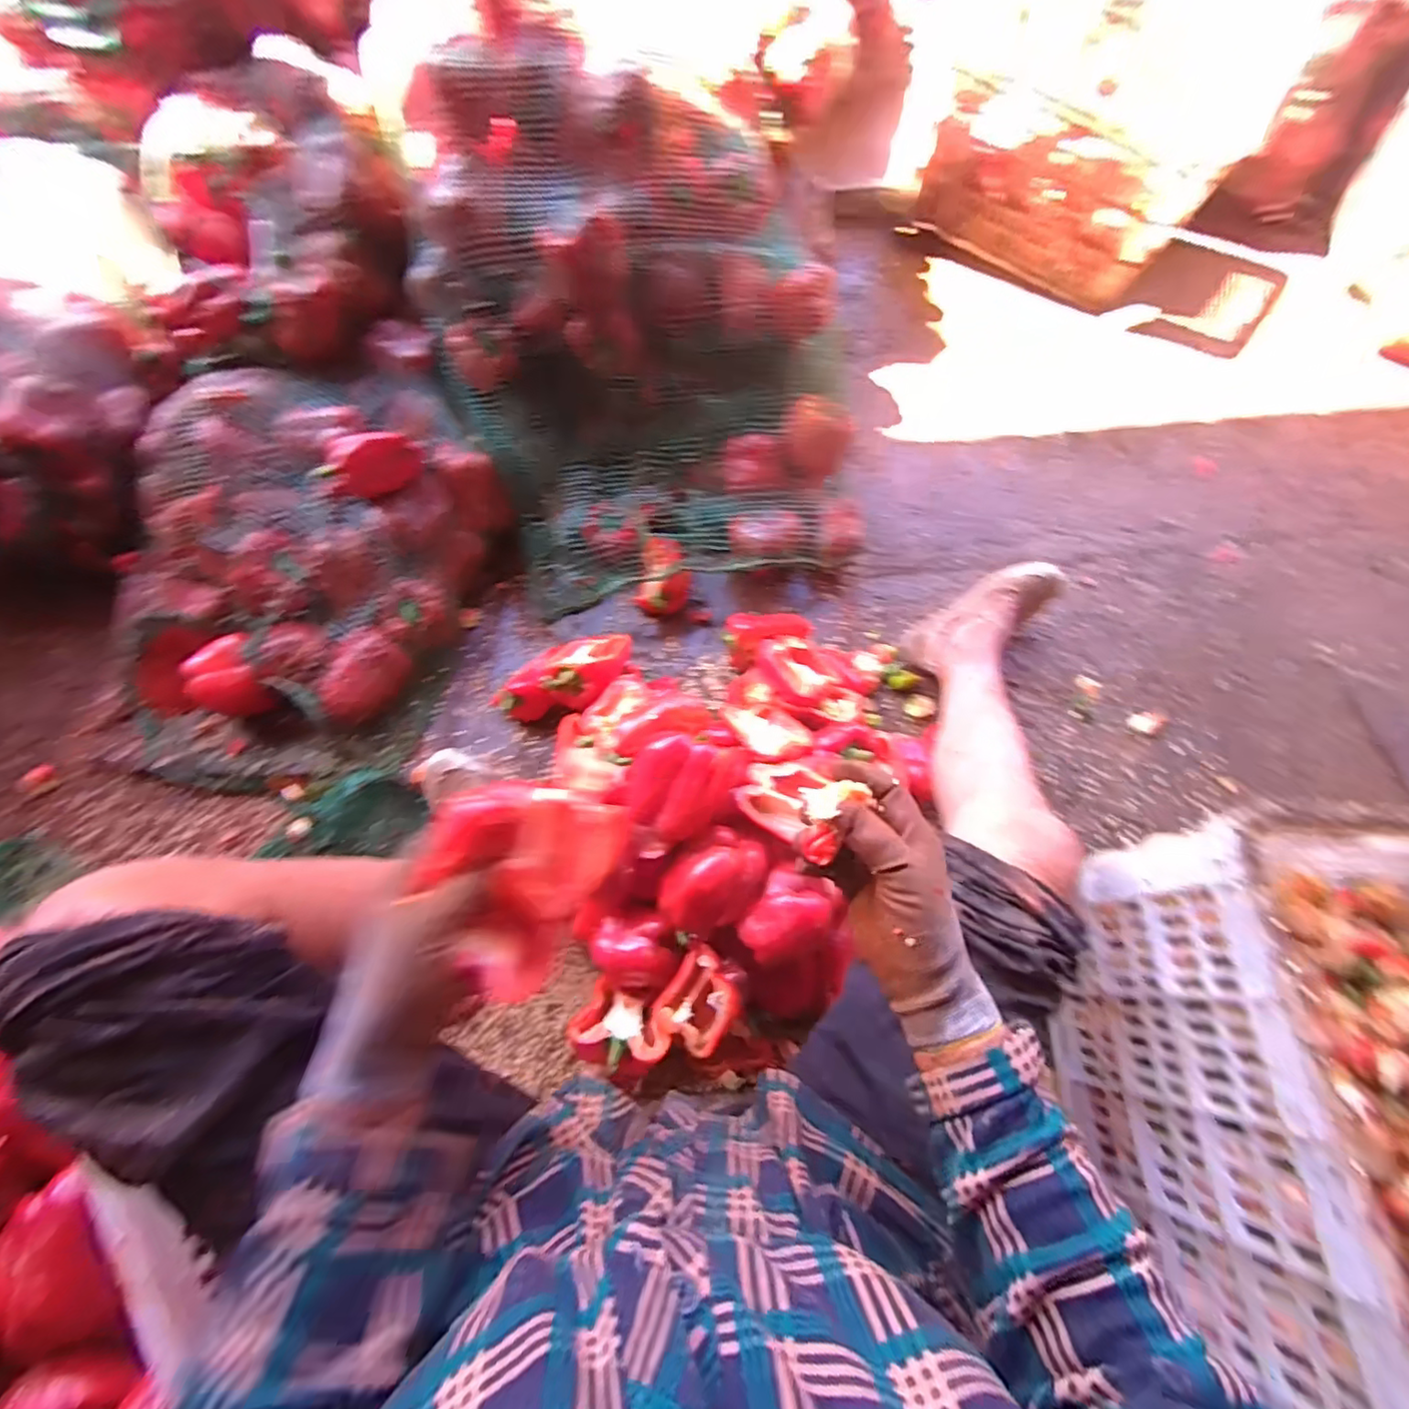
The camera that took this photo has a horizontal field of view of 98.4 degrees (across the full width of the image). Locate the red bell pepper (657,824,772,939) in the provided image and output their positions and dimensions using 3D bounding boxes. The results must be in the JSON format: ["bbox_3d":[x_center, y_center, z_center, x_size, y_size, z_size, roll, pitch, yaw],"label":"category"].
[{"bbox_3d":[0.012,0.181,0.616,0.110,0.062,0.075,-41,73,-16],"label":"red bell pepper"}]

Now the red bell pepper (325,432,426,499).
[{"bbox_3d":[-0.420,-0.310,0.770,0.110,0.067,0.064,-27,69,-12],"label":"red bell pepper"}]

